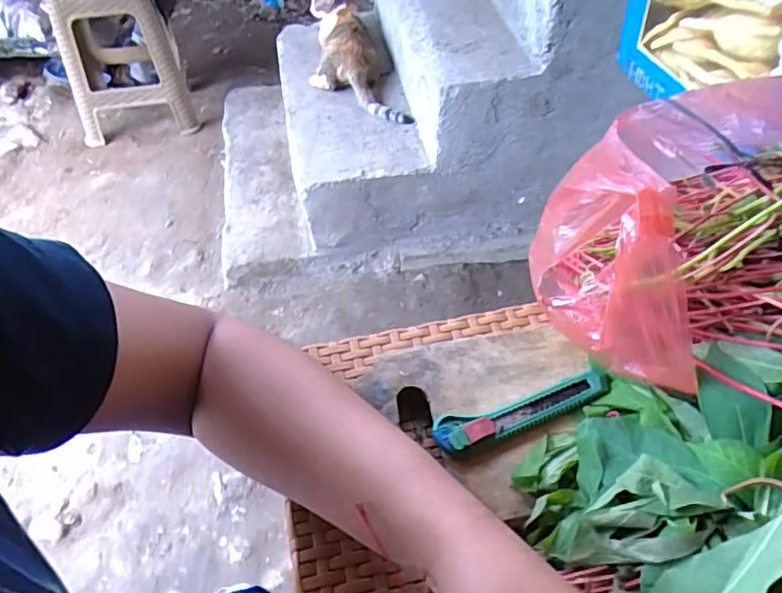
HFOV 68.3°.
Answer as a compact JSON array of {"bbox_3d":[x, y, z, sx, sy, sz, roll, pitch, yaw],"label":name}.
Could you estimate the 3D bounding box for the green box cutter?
[{"bbox_3d":[0.101,0.087,0.438,0.142,0.014,0.030,-14,51,-10],"label":"green box cutter"}]

